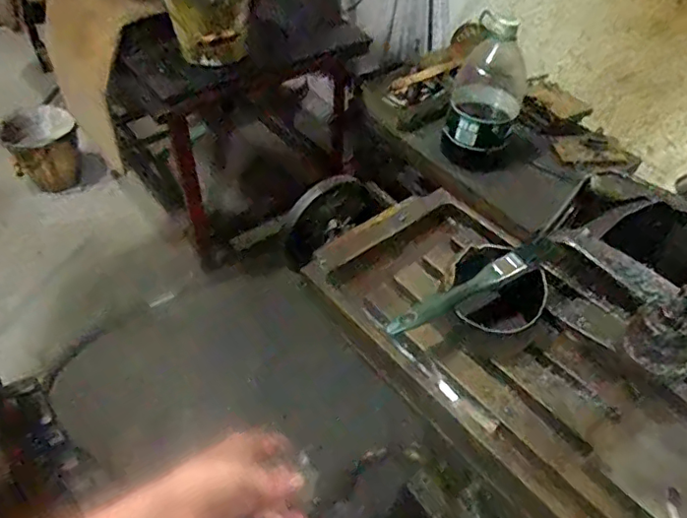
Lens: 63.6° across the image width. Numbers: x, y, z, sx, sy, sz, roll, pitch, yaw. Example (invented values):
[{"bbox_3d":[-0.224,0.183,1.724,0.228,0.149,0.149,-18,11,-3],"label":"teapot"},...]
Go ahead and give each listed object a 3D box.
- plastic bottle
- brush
[{"bbox_3d":[0.355,-0.415,1.358,0.172,0.301,0.152,15,49,10],"label":"plastic bottle"},{"bbox_3d":[0.128,0.028,0.546,0.191,0.020,0.026,-25,54,-23],"label":"brush"}]

